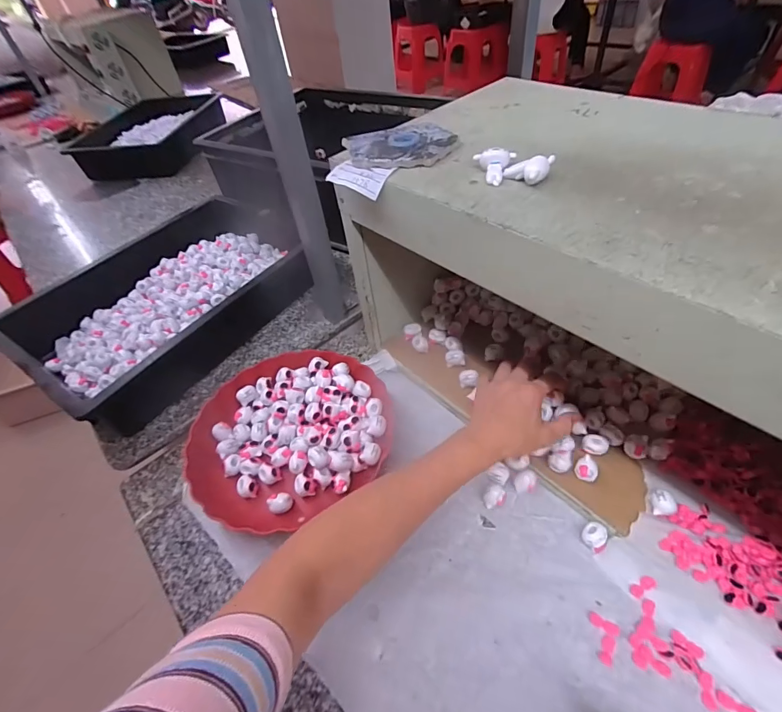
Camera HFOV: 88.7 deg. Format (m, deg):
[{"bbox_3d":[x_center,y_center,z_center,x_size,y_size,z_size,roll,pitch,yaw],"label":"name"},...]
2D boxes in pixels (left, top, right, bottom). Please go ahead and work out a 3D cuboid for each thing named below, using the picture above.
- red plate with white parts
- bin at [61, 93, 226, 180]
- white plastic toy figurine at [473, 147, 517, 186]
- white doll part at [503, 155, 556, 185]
[{"bbox_3d":[-0.124,0.093,0.510,0.246,0.048,0.223,-25,51,-14],"label":"red plate with white parts"},{"bbox_3d":[-0.738,-0.735,1.297,0.292,0.098,0.526,1,48,9],"label":"bin"},{"bbox_3d":[0.083,-0.157,0.331,0.032,0.016,0.029,10,51,17],"label":"white plastic toy figurine"},{"bbox_3d":[0.108,-0.146,0.315,0.035,0.016,0.027,10,50,16],"label":"white doll part"}]

